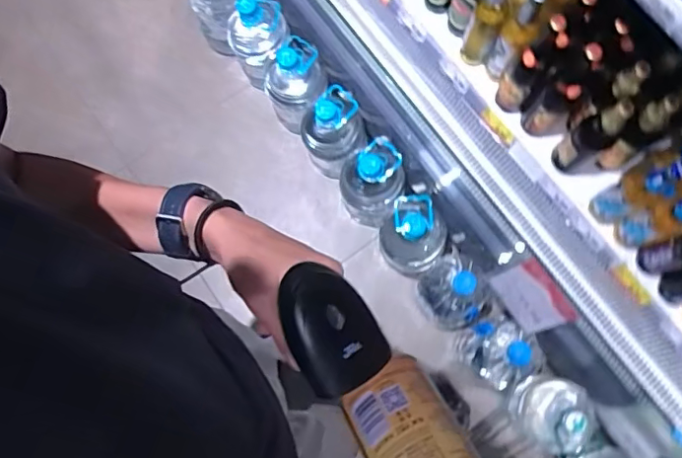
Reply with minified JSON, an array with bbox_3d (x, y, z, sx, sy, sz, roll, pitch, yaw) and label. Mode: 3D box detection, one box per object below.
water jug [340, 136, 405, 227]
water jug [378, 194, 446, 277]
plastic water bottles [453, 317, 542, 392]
[{"bbox_3d":[0.079,-0.118,1.453,0.148,0.317,0.187,3,78,2],"label":"water jug"},{"bbox_3d":[0.189,0.020,1.417,0.162,0.288,0.150,0,78,1],"label":"water jug"},{"bbox_3d":[0.396,0.306,1.324,0.148,0.271,0.174,-28,79,-5],"label":"plastic water bottles"}]

